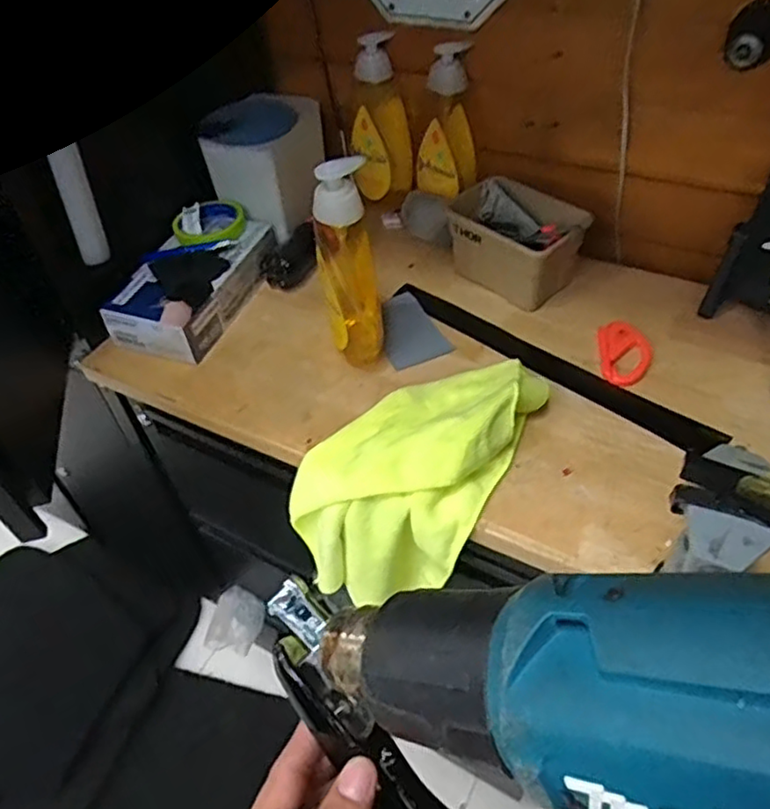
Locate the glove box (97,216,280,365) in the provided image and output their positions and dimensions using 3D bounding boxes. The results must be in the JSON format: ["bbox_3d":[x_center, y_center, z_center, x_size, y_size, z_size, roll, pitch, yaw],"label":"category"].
[{"bbox_3d":[-0.246,-0.162,0.850,0.125,0.064,0.234,16,51,19],"label":"glove box"}]

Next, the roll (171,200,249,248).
[{"bbox_3d":[-0.231,-0.240,0.865,0.098,0.028,0.077,-21,49,-13],"label":"roll"}]

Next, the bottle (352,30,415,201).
[{"bbox_3d":[-0.008,-0.395,0.906,0.086,0.198,0.066,-6,48,0],"label":"bottle"}]

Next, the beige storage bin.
[{"bbox_3d":[0.169,-0.204,0.830,0.152,0.099,0.103,33,58,30],"label":"beige storage bin"}]

